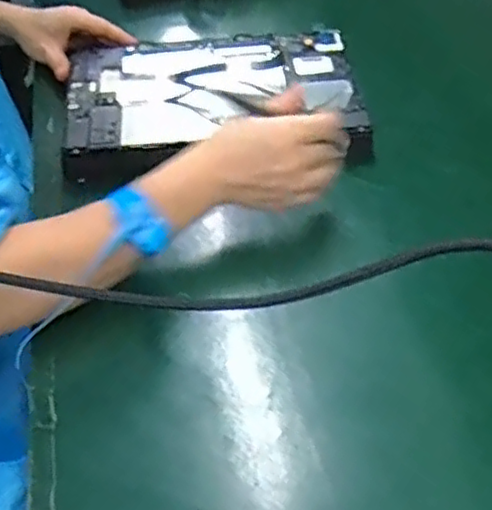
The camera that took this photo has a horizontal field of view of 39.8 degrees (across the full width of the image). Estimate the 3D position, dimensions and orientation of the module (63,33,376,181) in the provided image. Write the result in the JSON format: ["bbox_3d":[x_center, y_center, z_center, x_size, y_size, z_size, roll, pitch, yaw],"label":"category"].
[{"bbox_3d":[-0.024,-0.124,0.579,0.252,0.047,0.176,-2,48,1],"label":"module"}]

